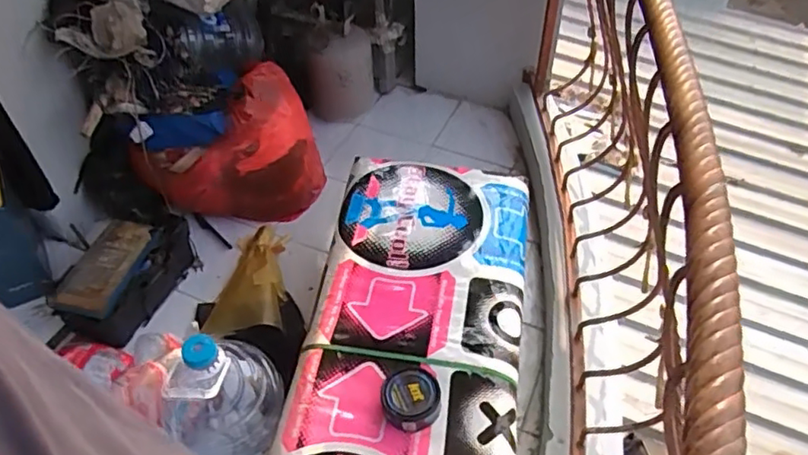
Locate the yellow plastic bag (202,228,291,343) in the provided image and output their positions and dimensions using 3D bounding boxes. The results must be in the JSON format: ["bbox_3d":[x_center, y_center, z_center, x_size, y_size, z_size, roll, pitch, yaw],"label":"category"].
[{"bbox_3d":[-0.434,0.120,1.729,0.196,0.090,0.415,-4,47,-1],"label":"yellow plastic bag"}]

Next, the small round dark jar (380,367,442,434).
[{"bbox_3d":[0.014,0.317,1.138,0.106,0.032,0.117,-10,47,-7],"label":"small round dark jar"}]

